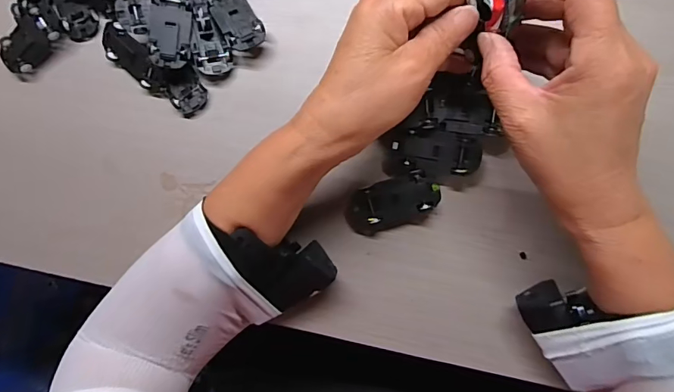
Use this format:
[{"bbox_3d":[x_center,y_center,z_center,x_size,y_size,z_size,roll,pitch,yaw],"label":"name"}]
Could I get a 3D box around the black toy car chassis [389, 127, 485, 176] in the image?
[{"bbox_3d":[0.074,-0.033,0.324,0.064,0.019,0.030,5,90,6],"label":"black toy car chassis"}]

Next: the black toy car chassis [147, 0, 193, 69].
[{"bbox_3d":[-0.130,-0.135,0.339,0.032,0.019,0.067,6,91,6],"label":"black toy car chassis"}]

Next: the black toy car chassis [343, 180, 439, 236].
[{"bbox_3d":[0.042,0.007,0.329,0.069,0.018,0.036,-15,88,6],"label":"black toy car chassis"}]

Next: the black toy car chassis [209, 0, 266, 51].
[{"bbox_3d":[-0.081,-0.145,0.344,0.028,0.019,0.062,-29,87,5],"label":"black toy car chassis"}]

